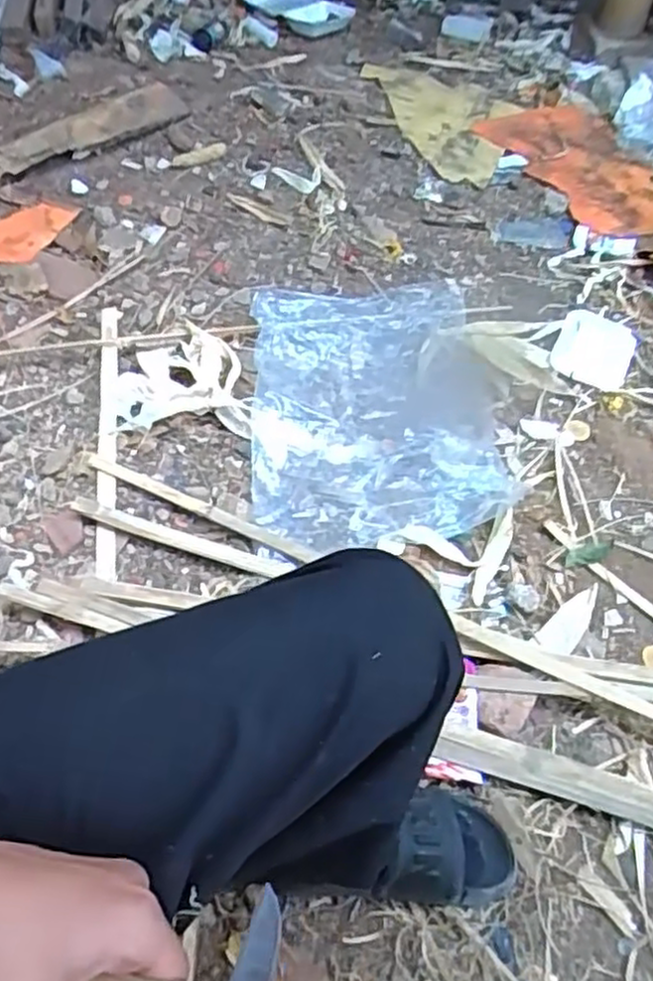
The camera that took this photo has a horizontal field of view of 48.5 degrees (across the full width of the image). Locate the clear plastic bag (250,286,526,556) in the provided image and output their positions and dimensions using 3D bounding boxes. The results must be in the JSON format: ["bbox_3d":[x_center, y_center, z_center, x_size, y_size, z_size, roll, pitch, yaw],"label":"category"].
[{"bbox_3d":[0.069,-0.145,1.110,0.364,0.046,0.525,-2,55,-4],"label":"clear plastic bag"}]

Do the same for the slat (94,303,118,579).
[{"bbox_3d":[-0.324,-0.100,1.067,0.027,0.014,0.513,-6,55,-7],"label":"slat"}]

